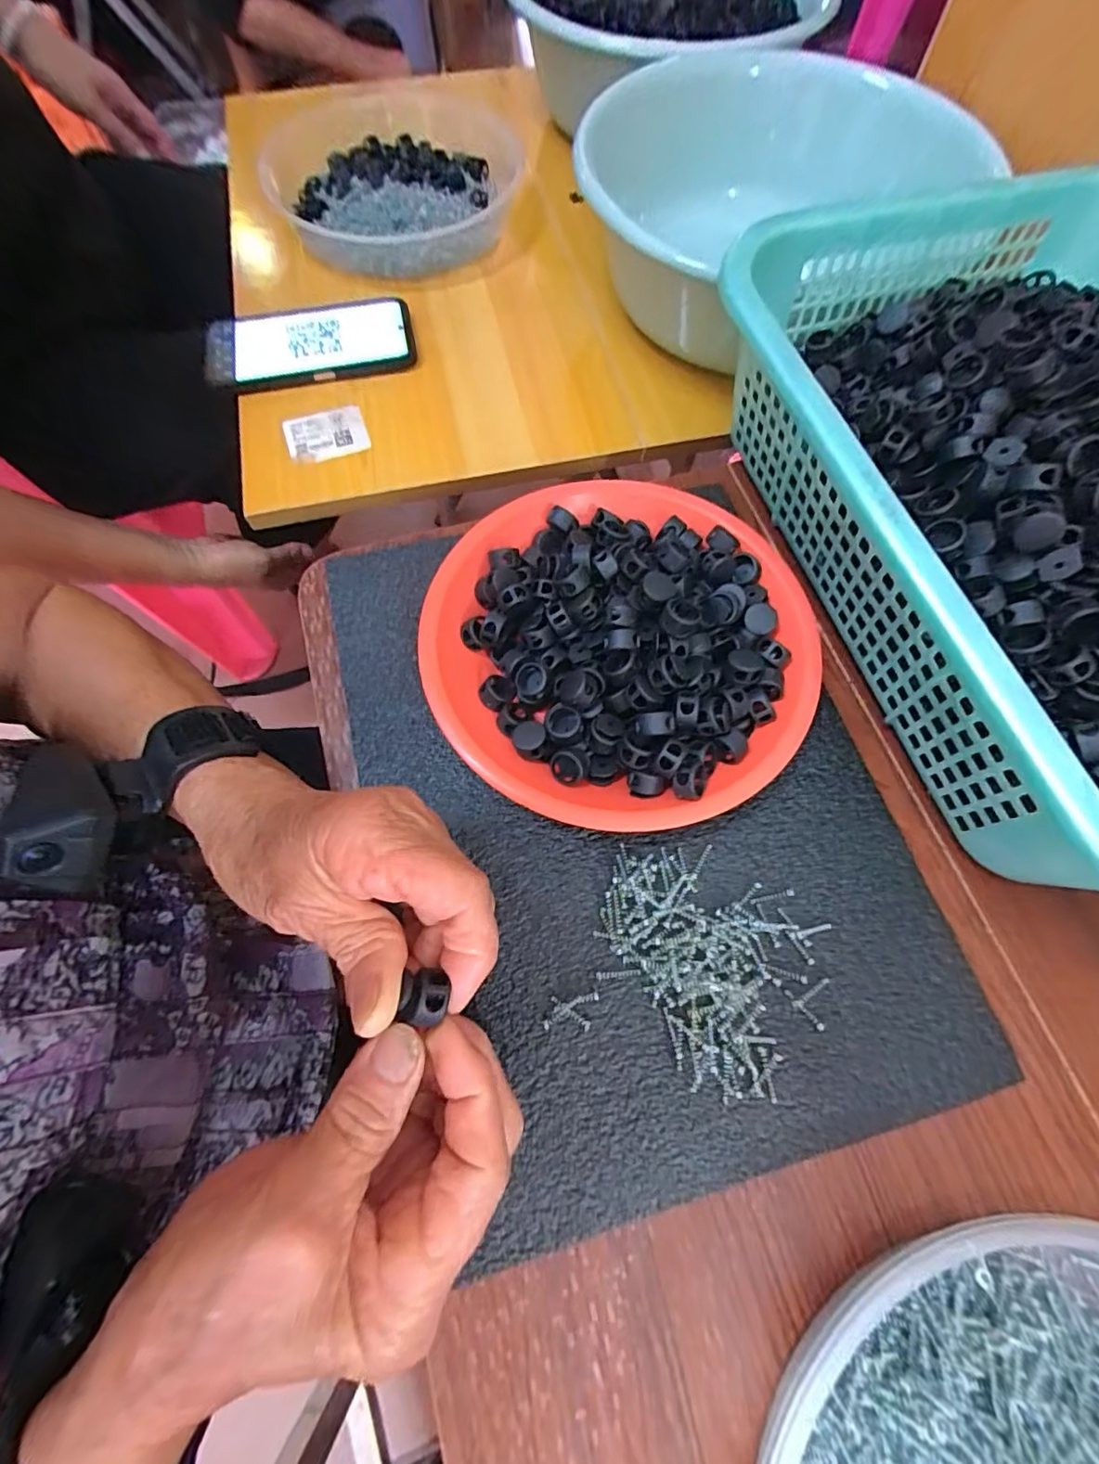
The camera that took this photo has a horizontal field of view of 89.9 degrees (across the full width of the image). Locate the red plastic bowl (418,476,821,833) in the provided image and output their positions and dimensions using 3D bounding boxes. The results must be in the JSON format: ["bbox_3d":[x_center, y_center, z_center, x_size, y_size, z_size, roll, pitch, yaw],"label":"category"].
[{"bbox_3d":[0.037,-0.050,0.280,0.182,0.048,0.198,0,68,1],"label":"red plastic bowl"}]

